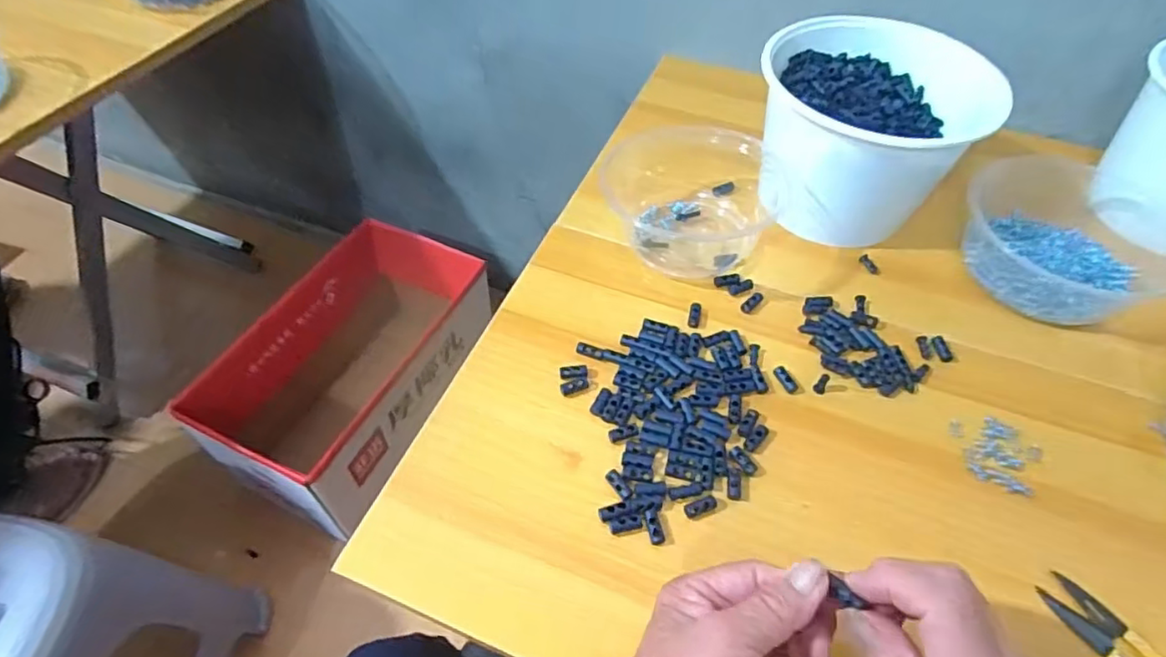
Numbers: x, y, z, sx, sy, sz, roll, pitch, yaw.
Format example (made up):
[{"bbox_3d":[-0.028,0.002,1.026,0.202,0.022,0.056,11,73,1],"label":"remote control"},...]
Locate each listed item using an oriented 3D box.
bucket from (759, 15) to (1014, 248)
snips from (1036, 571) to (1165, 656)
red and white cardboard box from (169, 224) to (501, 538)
[{"bbox_3d":[0.213,-0.153,0.475,0.154,0.117,0.154,1,52,-2],"label":"bucket"},{"bbox_3d":[0.276,0.166,0.294,0.026,0.009,0.102,-28,59,-22],"label":"snips"},{"bbox_3d":[-0.310,0.067,0.875,0.213,0.216,0.388,21,54,13],"label":"red and white cardboard box"}]

